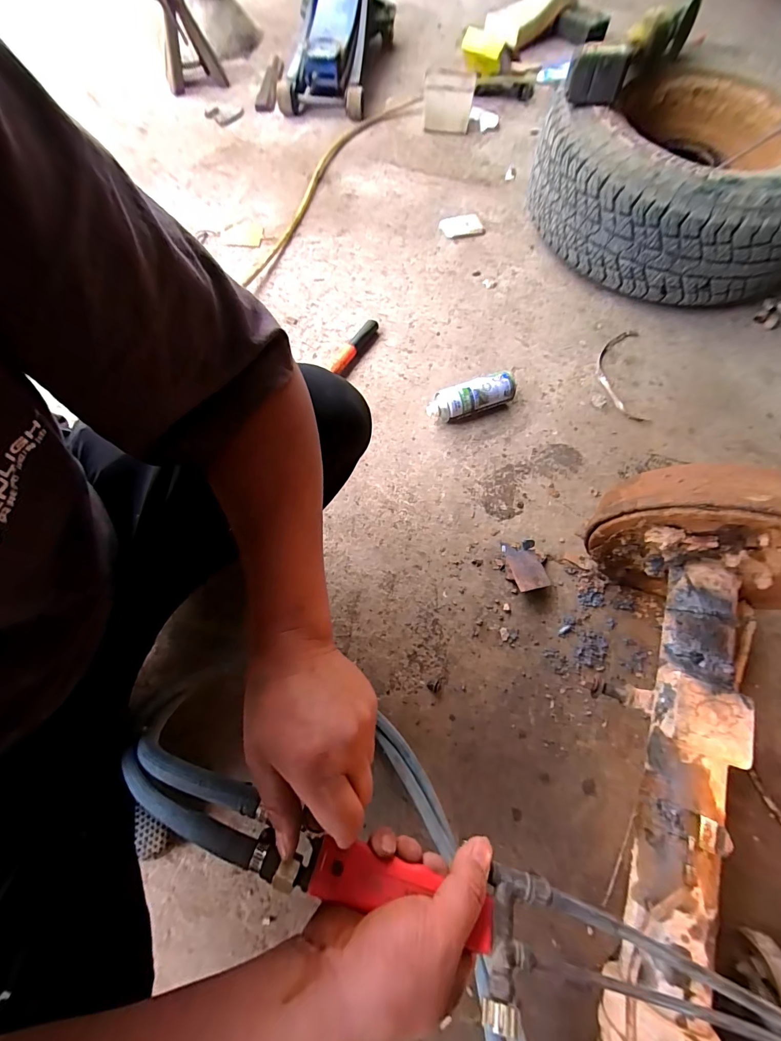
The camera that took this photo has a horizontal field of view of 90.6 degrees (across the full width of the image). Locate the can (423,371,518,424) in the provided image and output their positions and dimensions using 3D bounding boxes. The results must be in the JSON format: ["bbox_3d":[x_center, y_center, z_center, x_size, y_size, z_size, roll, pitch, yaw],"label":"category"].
[{"bbox_3d":[0.170,-0.256,0.821,0.185,0.068,0.062,-17,69,-6],"label":"can"}]

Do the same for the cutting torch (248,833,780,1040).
[{"bbox_3d":[0.137,0.285,0.244,0.471,0.036,0.060,14,69,6],"label":"cutting torch"}]

